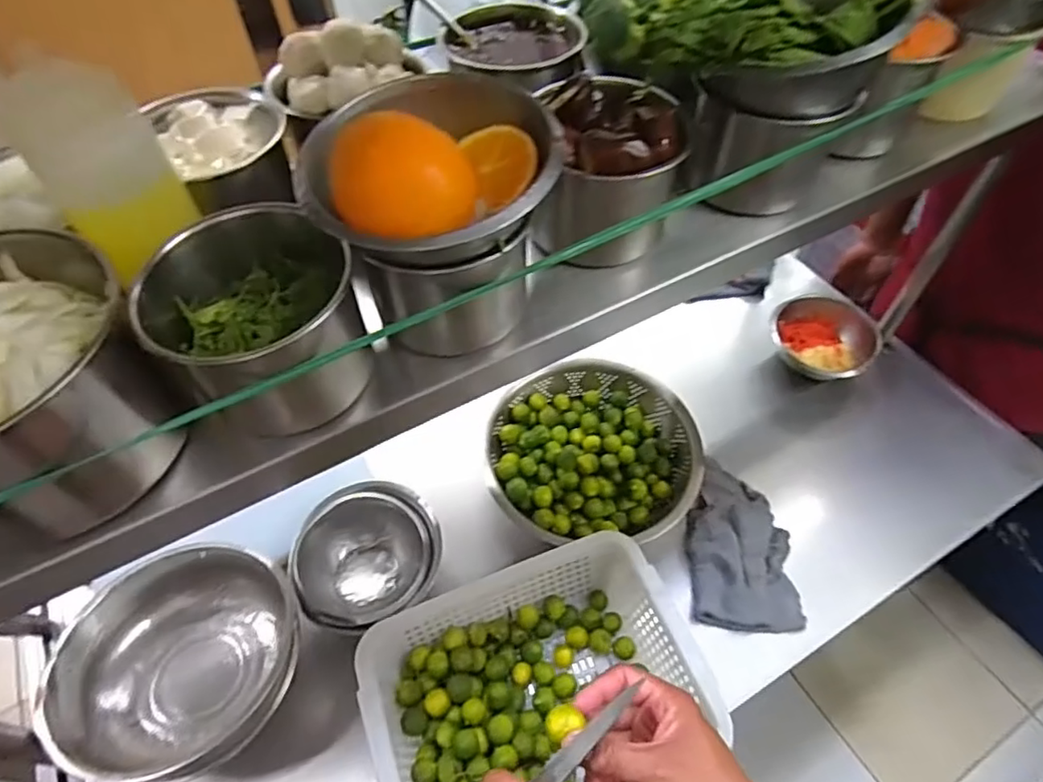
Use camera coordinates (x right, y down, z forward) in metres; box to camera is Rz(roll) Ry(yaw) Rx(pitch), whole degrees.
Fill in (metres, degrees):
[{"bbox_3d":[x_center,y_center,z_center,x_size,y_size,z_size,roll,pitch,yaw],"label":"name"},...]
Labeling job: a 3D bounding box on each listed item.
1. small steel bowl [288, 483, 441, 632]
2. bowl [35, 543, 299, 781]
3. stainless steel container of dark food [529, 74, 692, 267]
[{"bbox_3d":[-0.175,0.197,0.708,0.155,0.076,0.151,-1,54,1],"label":"small steel bowl"},{"bbox_3d":[-0.346,0.263,0.617,0.192,0.093,0.215,38,63,25],"label":"bowl"},{"bbox_3d":[0.072,-0.159,0.449,0.094,0.110,0.100,24,58,18],"label":"stainless steel container of dark food"}]

